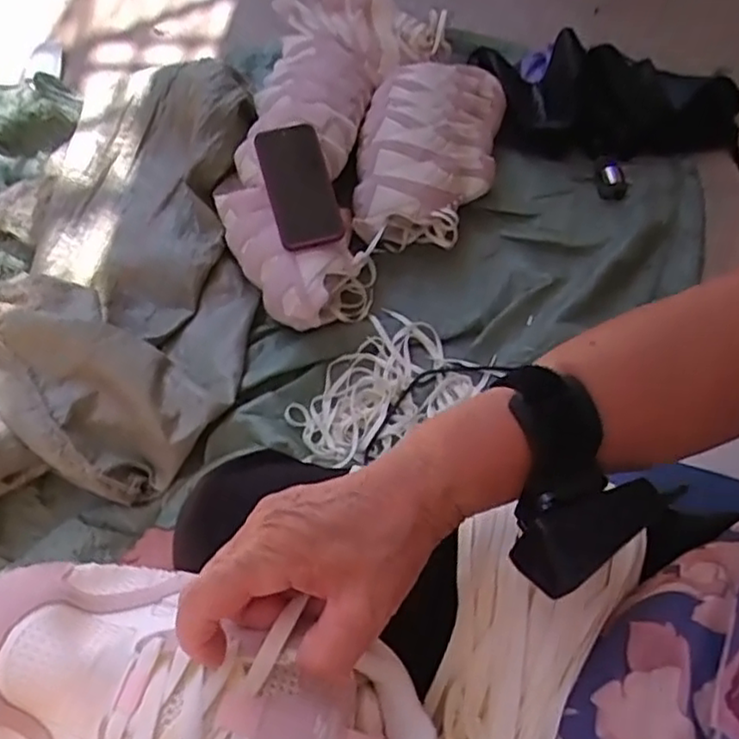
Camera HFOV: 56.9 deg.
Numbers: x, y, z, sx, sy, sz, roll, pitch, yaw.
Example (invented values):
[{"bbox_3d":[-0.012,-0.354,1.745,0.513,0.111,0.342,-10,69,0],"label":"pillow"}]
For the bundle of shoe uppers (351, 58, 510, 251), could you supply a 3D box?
[{"bbox_3d":[0.090,-0.336,1.053,0.204,0.121,0.355,11,61,6],"label":"bundle of shoe uppers"}]

